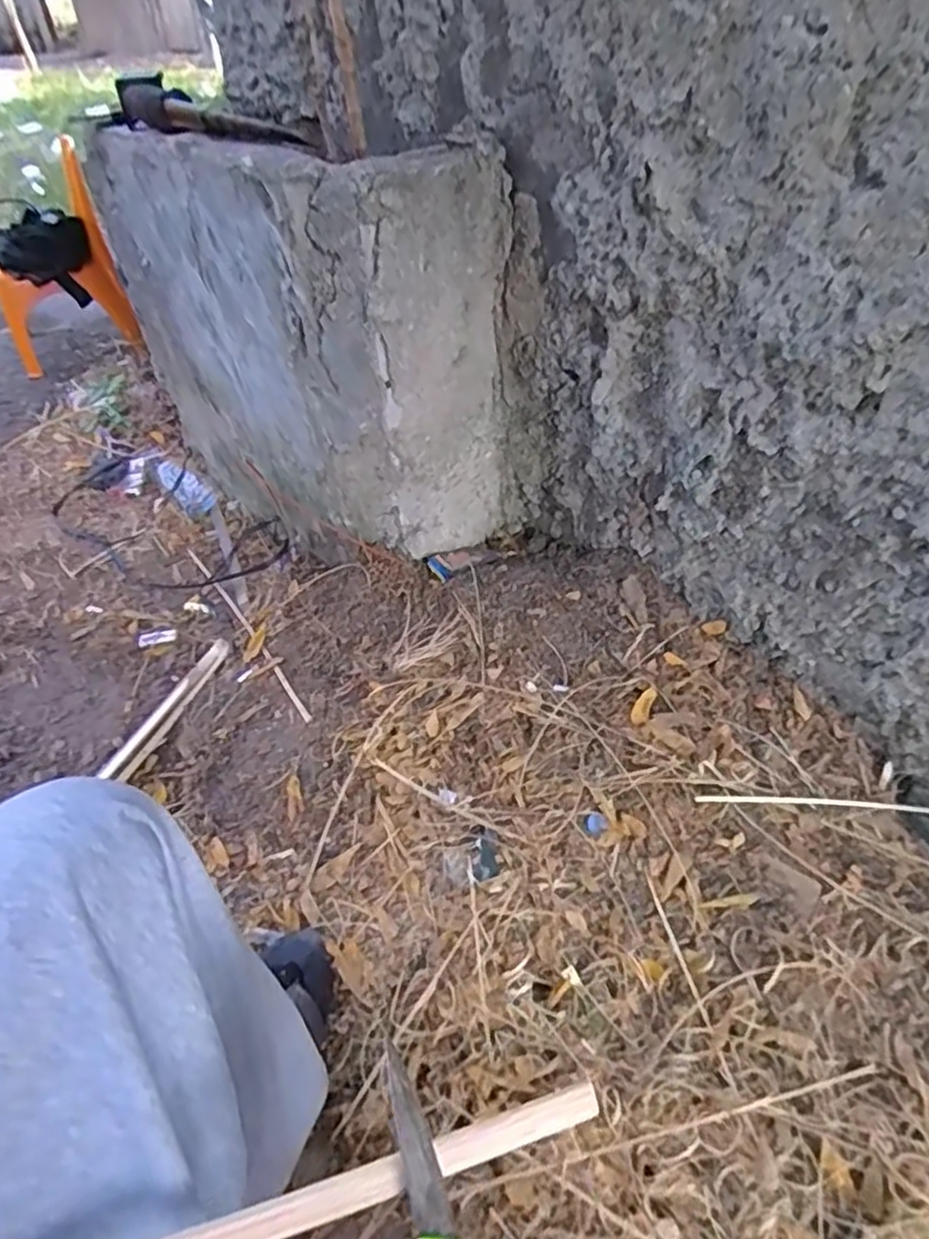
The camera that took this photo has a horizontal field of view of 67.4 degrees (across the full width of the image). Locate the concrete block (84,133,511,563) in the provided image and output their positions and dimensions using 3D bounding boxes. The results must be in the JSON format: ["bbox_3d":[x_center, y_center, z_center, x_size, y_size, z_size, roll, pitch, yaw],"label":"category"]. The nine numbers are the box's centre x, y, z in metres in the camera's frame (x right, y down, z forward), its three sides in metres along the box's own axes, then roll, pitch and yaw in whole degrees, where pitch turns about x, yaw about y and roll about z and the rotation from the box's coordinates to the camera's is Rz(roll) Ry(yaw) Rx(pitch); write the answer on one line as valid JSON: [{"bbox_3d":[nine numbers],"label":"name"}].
[{"bbox_3d":[-0.268,-0.445,1.124,0.271,0.552,0.709,-35,52,-29],"label":"concrete block"}]

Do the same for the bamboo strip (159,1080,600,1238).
[{"bbox_3d":[-0.070,0.275,0.329,0.288,0.008,0.016,-10,44,-14],"label":"bamboo strip"}]

